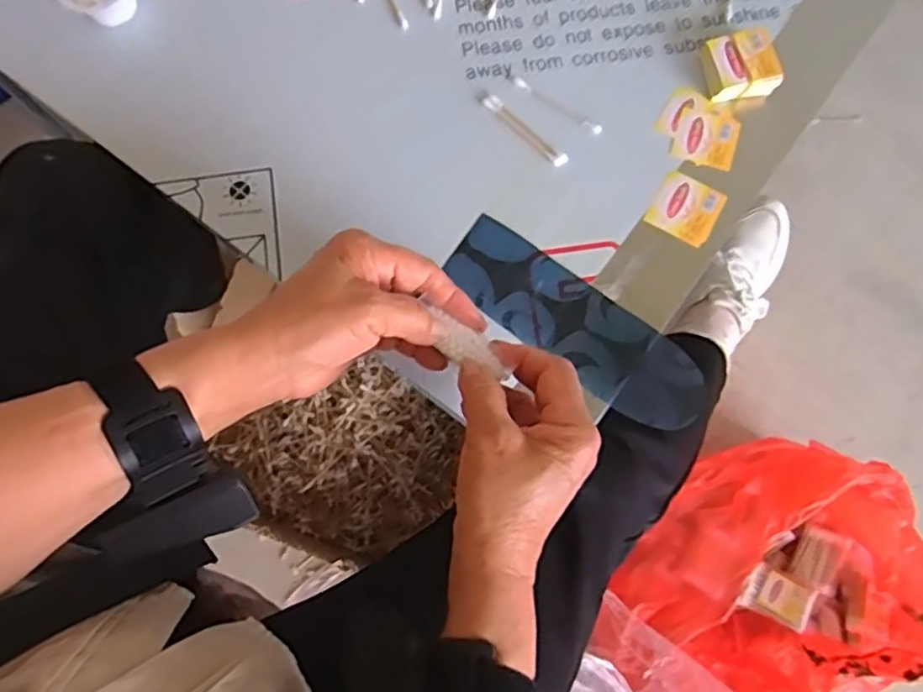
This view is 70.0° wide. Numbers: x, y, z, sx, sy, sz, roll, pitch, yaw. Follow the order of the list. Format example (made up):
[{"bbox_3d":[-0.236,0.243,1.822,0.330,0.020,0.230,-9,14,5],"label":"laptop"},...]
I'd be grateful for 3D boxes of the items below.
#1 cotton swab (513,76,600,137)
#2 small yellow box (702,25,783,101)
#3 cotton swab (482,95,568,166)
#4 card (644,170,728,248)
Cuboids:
[{"bbox_3d":[0.069,-0.174,0.475,0.074,0.004,0.008,34,80,6],"label":"cotton swab"},{"bbox_3d":[0.200,-0.203,0.474,0.049,0.021,0.046,-11,79,-2],"label":"small yellow box"},{"bbox_3d":[0.045,-0.155,0.472,0.074,0.004,0.010,43,81,8],"label":"cotton swab"},{"bbox_3d":[0.158,-0.097,0.462,0.043,0.004,0.045,29,80,5],"label":"card"}]

